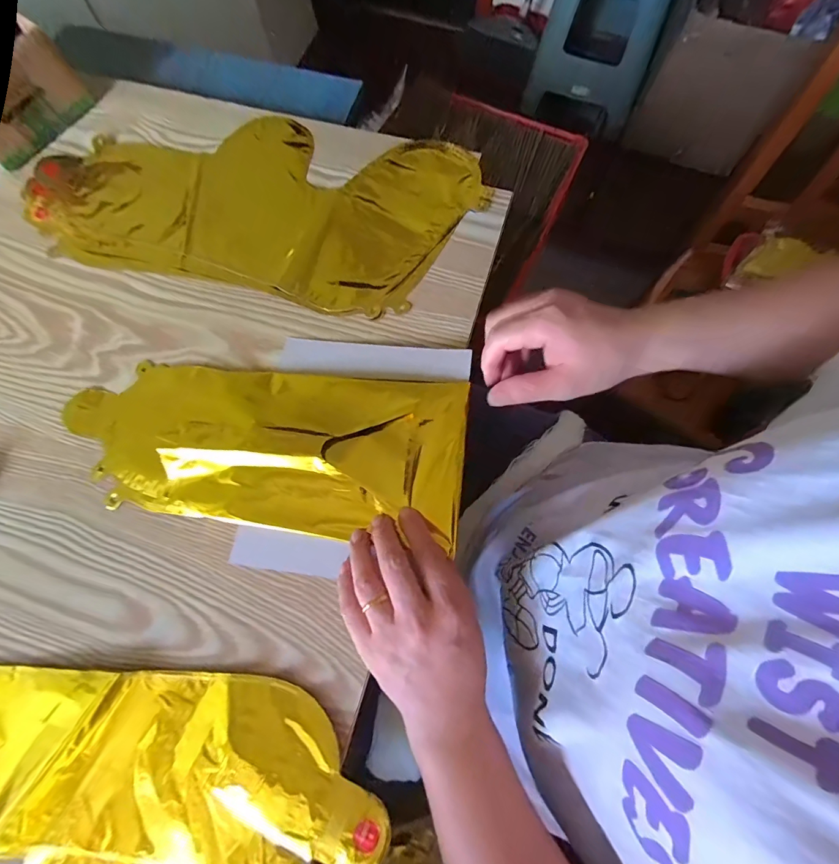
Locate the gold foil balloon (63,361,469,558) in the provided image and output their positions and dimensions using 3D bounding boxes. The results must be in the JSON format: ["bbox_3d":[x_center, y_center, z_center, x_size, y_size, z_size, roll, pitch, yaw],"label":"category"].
[{"bbox_3d":[-0.125,0.009,0.323,0.319,0.018,0.128,5,73,3],"label":"gold foil balloon"}]

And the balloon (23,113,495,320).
[{"bbox_3d":[-0.172,-0.235,0.403,0.439,0.009,0.207,12,73,5],"label":"balloon"}]

